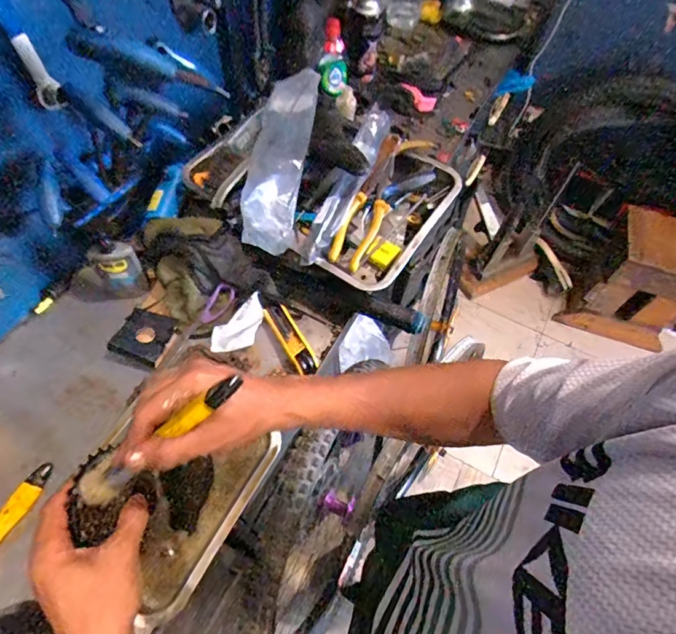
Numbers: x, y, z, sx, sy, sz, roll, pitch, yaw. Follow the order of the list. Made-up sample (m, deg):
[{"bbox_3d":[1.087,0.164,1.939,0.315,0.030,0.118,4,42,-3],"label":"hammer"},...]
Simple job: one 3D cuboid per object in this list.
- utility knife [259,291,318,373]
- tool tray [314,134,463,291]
[{"bbox_3d":[-0.073,0.022,0.672,0.033,0.021,0.139,-27,64,-18],"label":"utility knife"},{"bbox_3d":[0.092,-0.165,0.716,0.135,0.074,0.295,27,61,13],"label":"tool tray"}]

